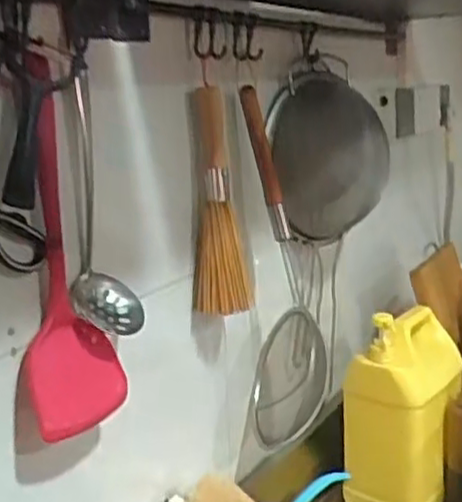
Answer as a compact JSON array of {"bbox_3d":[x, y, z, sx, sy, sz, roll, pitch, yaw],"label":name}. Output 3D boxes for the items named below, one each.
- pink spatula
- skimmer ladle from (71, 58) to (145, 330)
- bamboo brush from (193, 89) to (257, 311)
[{"bbox_3d":[-0.144,0.000,0.607,0.033,0.309,0.085,6,15,34],"label":"pink spatula"},{"bbox_3d":[-0.120,-0.039,0.651,0.064,0.232,0.050,-5,12,-11],"label":"skimmer ladle"},{"bbox_3d":[-0.013,-0.052,0.835,0.054,0.258,0.069,2,13,19],"label":"bamboo brush"}]

